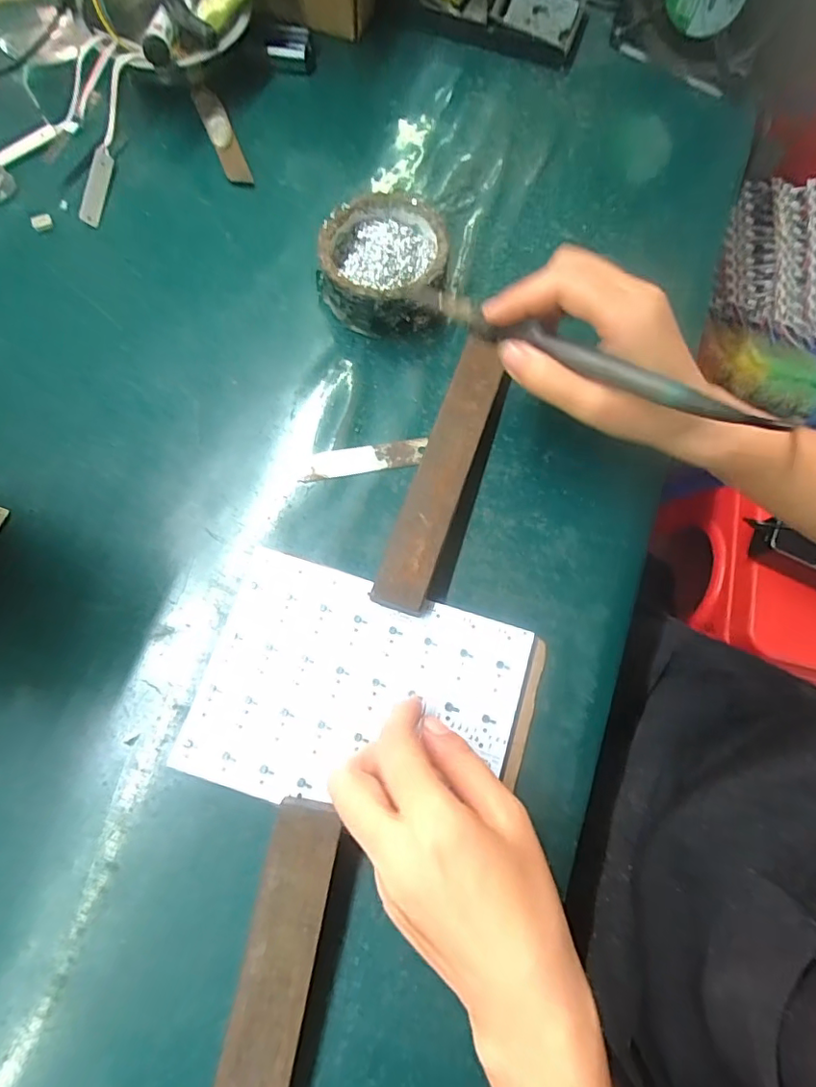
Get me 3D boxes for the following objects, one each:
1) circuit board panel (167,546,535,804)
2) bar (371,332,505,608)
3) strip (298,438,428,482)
[{"bbox_3d":[-0.027,0.083,0.296,0.168,0.004,0.123,17,74,3],"label":"circuit board panel"},{"bbox_3d":[0.022,-0.047,0.325,0.033,0.010,0.179,19,71,-5],"label":"bar"},{"bbox_3d":[-0.028,-0.055,0.347,0.080,0.004,0.020,-9,74,-4],"label":"strip"}]

